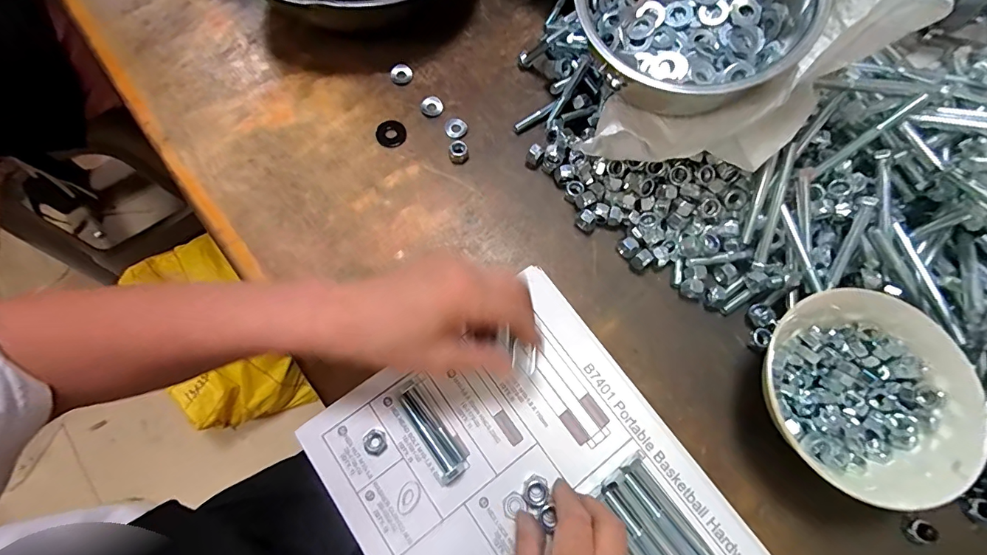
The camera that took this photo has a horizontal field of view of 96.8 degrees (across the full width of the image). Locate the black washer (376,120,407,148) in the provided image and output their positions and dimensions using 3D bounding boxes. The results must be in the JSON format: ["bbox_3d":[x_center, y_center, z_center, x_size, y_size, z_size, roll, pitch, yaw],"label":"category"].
[{"bbox_3d":[-0.100,-0.141,0.431,0.028,0.006,0.028,1,70,-2],"label":"black washer"}]

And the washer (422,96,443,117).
[{"bbox_3d":[-0.062,-0.173,0.442,0.019,0.004,0.022,33,72,10],"label":"washer"}]

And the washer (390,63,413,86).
[{"bbox_3d":[-0.095,-0.210,0.450,0.022,0.005,0.020,-10,70,-6],"label":"washer"}]

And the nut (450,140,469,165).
[{"bbox_3d":[-0.033,-0.120,0.421,0.018,0.012,0.019,1,70,-2],"label":"nut"}]

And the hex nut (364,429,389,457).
[{"bbox_3d":[-0.087,0.121,0.323,0.015,0.010,0.018,-25,73,-11],"label":"hex nut"}]

